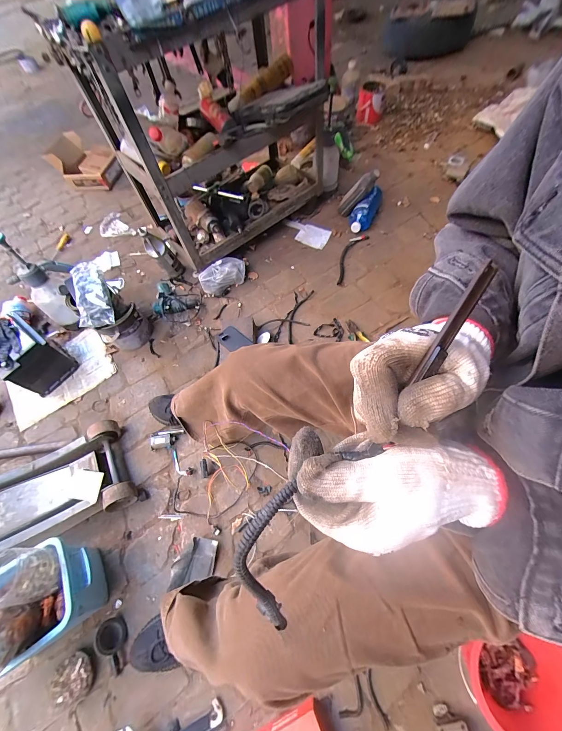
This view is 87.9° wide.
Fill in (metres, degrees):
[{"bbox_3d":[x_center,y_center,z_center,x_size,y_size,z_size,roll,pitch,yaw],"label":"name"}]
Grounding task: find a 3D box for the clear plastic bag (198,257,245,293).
[{"bbox_3d":[-0.219,-0.347,1.134,0.188,0.095,0.077,-37,64,-15],"label":"clear plastic bag"}]

